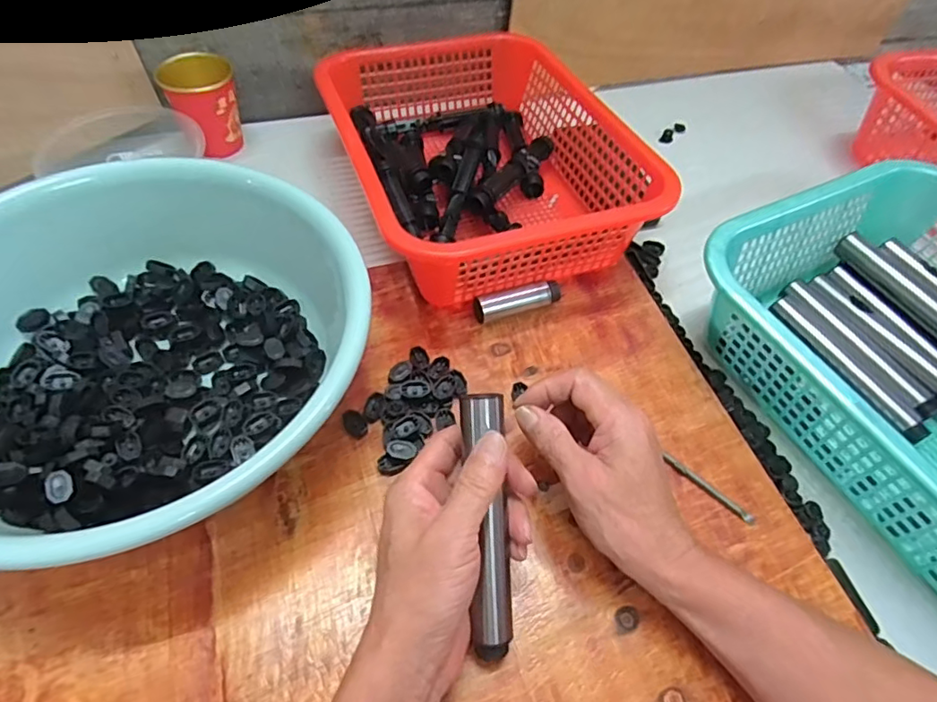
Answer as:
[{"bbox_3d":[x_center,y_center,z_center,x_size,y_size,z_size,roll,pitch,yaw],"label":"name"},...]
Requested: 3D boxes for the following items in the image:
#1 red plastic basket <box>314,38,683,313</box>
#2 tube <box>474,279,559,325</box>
[{"bbox_3d":[0.006,-0.198,0.549,0.248,0.084,0.323,-15,58,-14],"label":"red plastic basket"},{"bbox_3d":[0.042,-0.044,0.483,0.075,0.026,0.022,-13,57,-12],"label":"tube"}]

